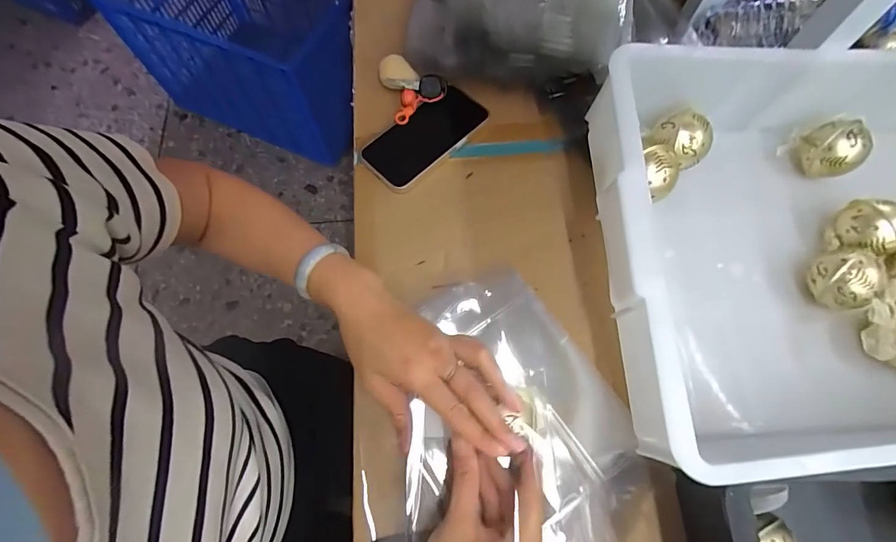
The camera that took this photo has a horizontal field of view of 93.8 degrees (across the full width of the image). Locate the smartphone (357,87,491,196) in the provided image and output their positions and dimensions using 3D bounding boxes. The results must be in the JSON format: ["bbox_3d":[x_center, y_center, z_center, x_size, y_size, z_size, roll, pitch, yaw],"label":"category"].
[{"bbox_3d":[-0.026,-0.153,0.475,0.142,0.014,0.074,-41,74,-14],"label":"smartphone"}]

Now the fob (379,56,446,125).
[{"bbox_3d":[-0.038,-0.218,0.484,0.069,0.028,0.076,-18,70,-6],"label":"fob"}]

